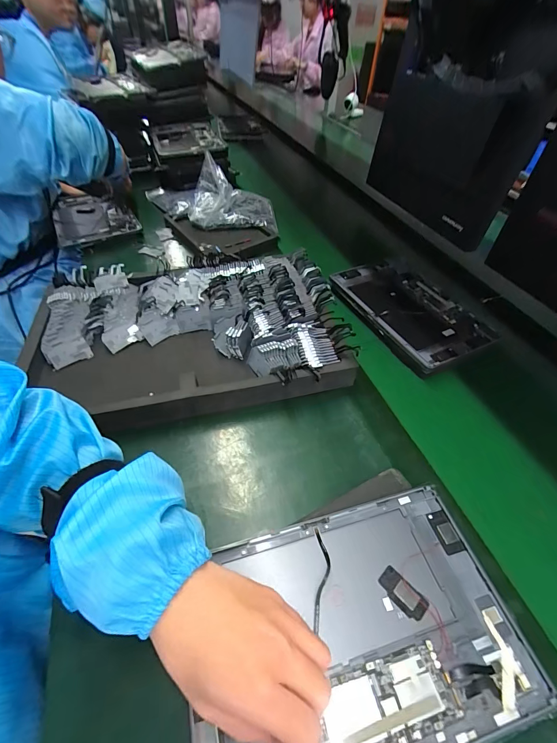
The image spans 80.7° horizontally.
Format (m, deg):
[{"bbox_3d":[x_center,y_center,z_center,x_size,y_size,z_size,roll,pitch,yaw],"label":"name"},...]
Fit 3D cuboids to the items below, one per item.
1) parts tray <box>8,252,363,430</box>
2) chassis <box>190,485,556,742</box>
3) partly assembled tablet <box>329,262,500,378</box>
[{"bbox_3d":[-0.132,-0.066,0.481,0.433,0.055,0.284,-8,49,-11],"label":"parts tray"},{"bbox_3d":[0.059,0.204,0.262,0.252,0.015,0.165,-10,50,-13],"label":"chassis"},{"bbox_3d":[0.218,-0.107,0.557,0.165,0.024,0.261,-17,51,-18],"label":"partly assembled tablet"}]

